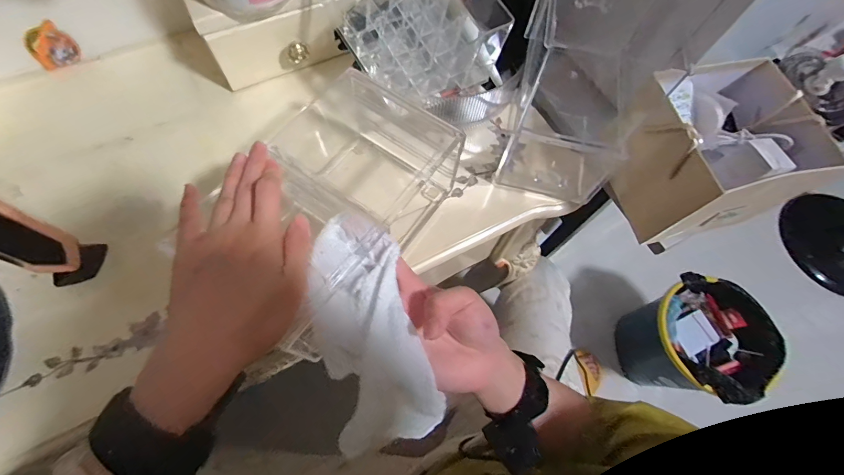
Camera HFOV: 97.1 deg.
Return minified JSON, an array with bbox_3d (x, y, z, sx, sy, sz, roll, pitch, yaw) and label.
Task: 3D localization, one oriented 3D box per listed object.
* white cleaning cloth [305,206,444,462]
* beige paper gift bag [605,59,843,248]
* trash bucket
[{"bbox_3d":[-0.040,0.071,0.280,0.074,0.035,0.176,-16,87,-10],"label":"white cleaning cloth"},{"bbox_3d":[0.298,-0.090,0.397,0.148,0.118,0.140,-12,68,-9],"label":"beige paper gift bag"},{"bbox_3d":[0.659,0.281,0.953,0.276,0.287,0.273,1,66,-3],"label":"trash bucket"}]

